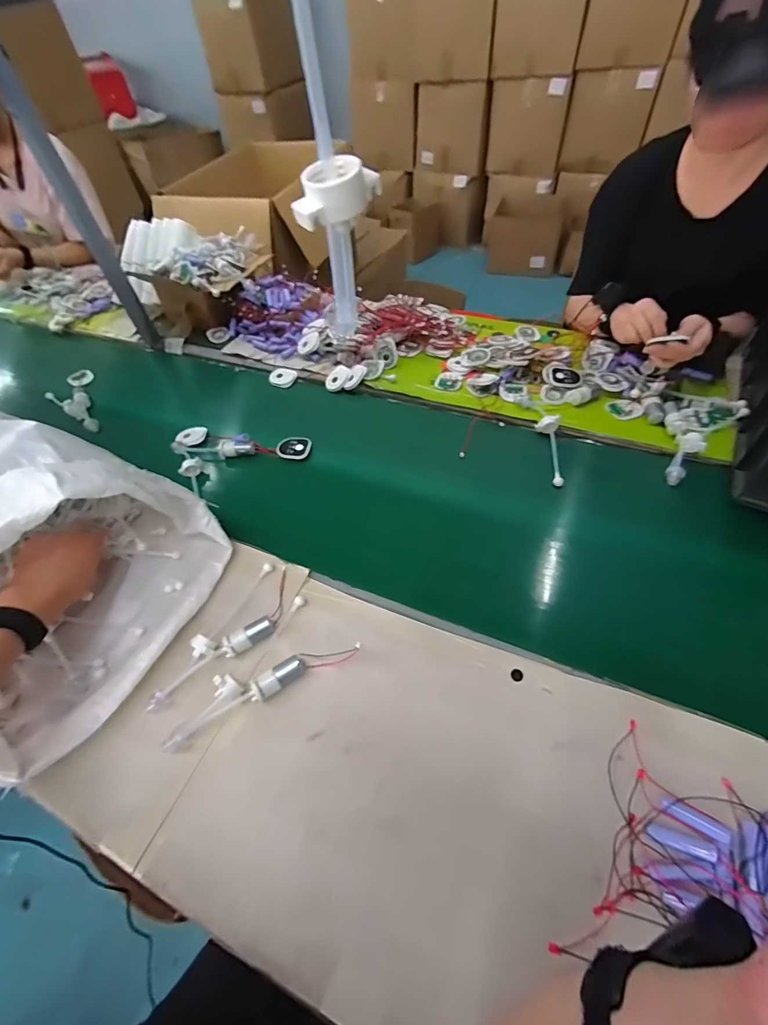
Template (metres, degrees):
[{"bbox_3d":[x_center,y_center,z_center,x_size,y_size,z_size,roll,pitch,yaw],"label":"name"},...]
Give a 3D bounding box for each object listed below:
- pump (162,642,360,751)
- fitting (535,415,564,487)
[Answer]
[{"bbox_3d":[-0.142,0.196,0.477,0.230,0.032,0.040,-23,54,-11],"label":"pump"},{"bbox_3d":[0.275,-0.107,0.684,0.036,0.026,0.145,5,53,10],"label":"fitting"}]

